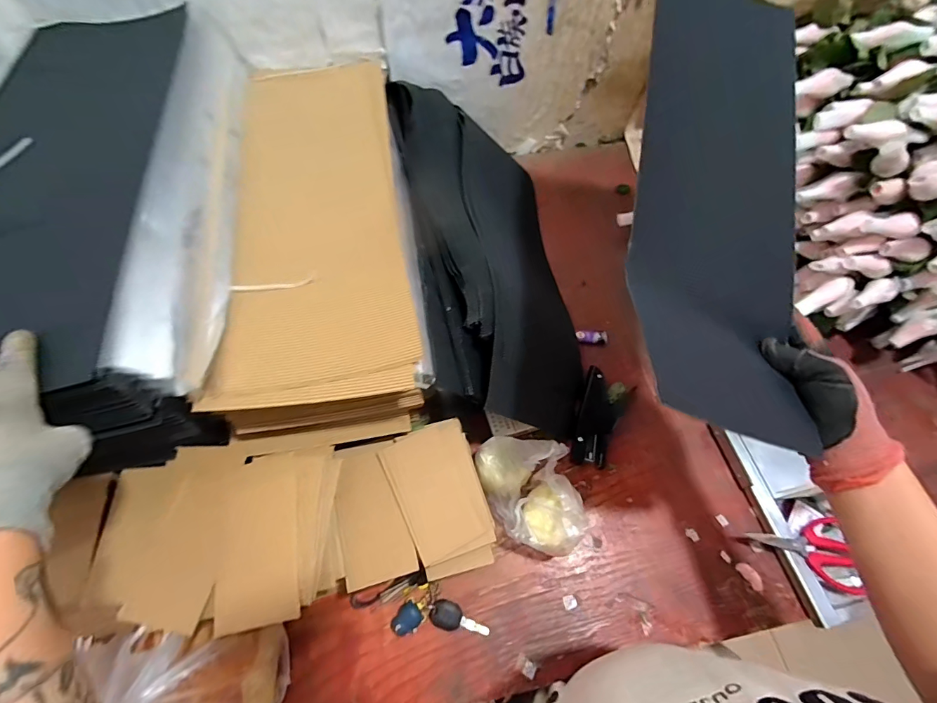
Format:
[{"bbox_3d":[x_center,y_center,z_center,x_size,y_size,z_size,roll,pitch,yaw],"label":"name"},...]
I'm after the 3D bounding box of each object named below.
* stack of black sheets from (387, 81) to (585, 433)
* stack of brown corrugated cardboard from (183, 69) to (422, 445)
[{"bbox_3d":[0.046,-0.171,0.644,0.296,0.058,0.567,12,57,-36],"label":"stack of black sheets"},{"bbox_3d":[-0.202,-0.185,0.586,0.225,0.126,0.616,-8,63,-4],"label":"stack of brown corrugated cardboard"}]

